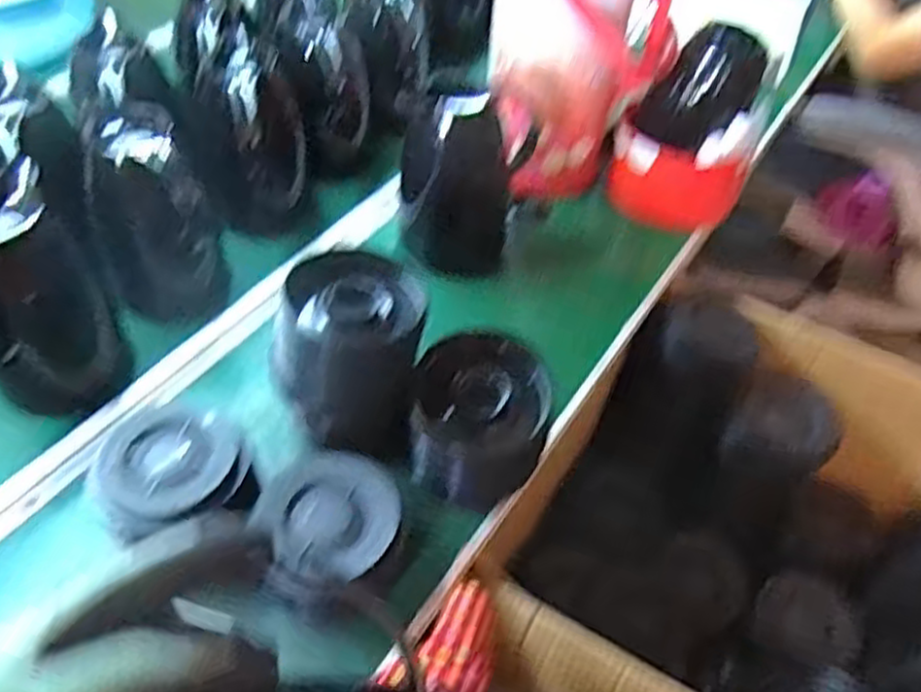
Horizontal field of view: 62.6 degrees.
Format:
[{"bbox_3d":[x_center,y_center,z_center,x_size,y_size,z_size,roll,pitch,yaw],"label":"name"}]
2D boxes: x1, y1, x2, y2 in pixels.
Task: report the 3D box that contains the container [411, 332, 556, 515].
[{"bbox_3d":[0.017,0.071,0.674,0.122,0.108,0.100,4,47,-1],"label":"container"}]

